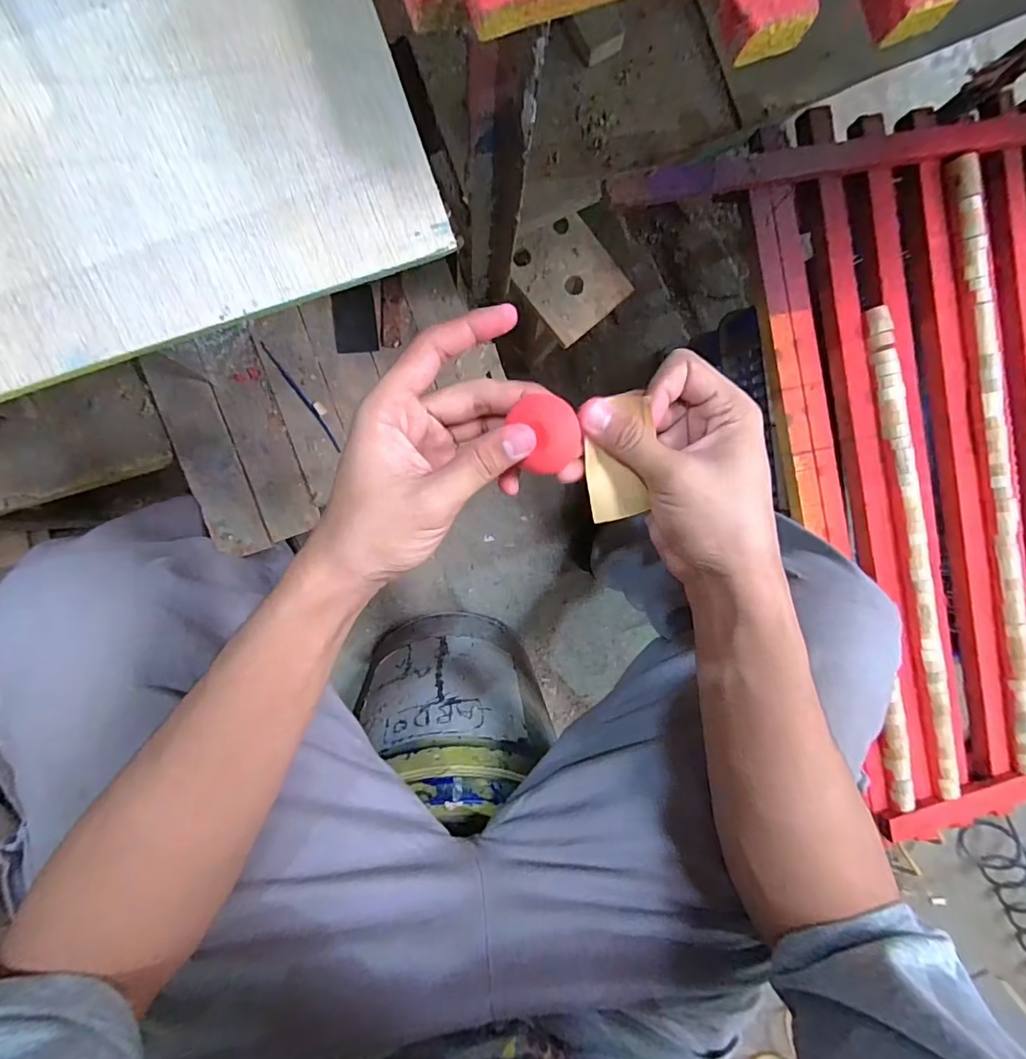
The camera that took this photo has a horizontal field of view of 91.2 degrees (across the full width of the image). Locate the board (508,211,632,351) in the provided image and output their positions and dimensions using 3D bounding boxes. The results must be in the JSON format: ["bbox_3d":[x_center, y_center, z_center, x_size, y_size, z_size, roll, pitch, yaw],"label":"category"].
[{"bbox_3d":[0.052,-0.250,0.493,0.090,0.008,0.110,-38,96,-3],"label":"board"}]

